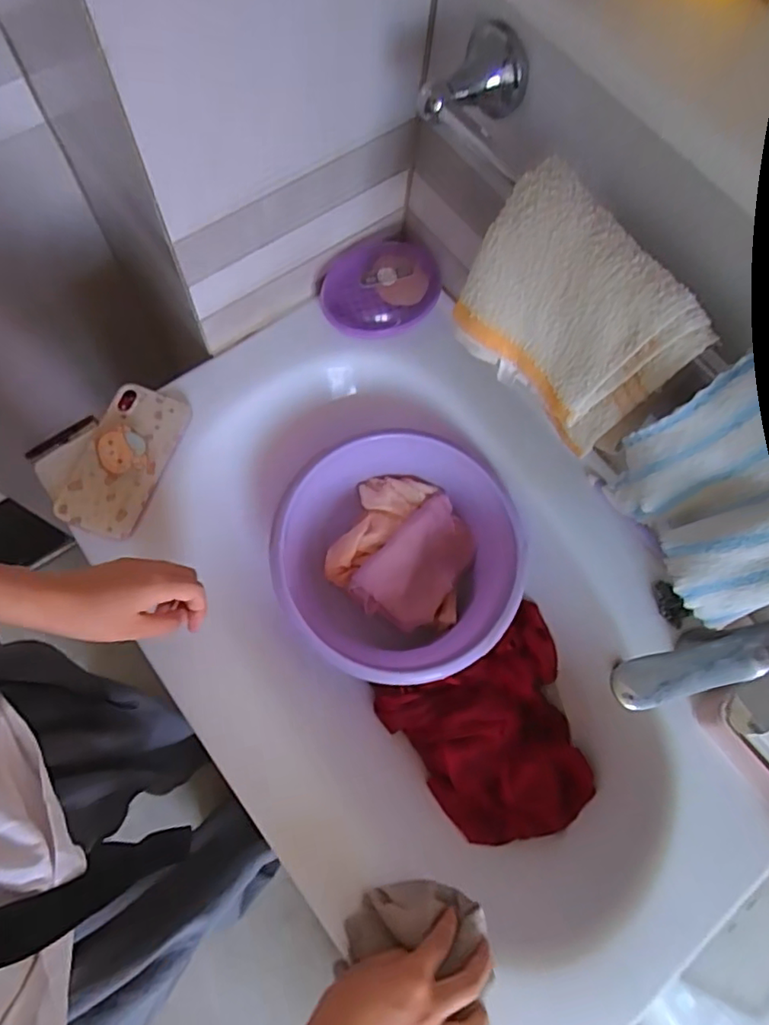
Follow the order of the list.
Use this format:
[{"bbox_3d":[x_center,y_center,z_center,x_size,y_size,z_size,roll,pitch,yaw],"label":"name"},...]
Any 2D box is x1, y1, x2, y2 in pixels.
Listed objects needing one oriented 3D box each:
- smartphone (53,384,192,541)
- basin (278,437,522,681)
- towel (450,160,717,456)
[{"bbox_3d":[-0.250,-0.053,0.568,0.075,0.022,0.151,22,70,-7],"label":"smartphone"},{"bbox_3d":[0.023,0.045,0.629,0.234,0.100,0.238,1,72,-4],"label":"basin"},{"bbox_3d":[0.127,-0.132,0.427,0.157,0.147,0.037,47,61,8],"label":"towel"}]

